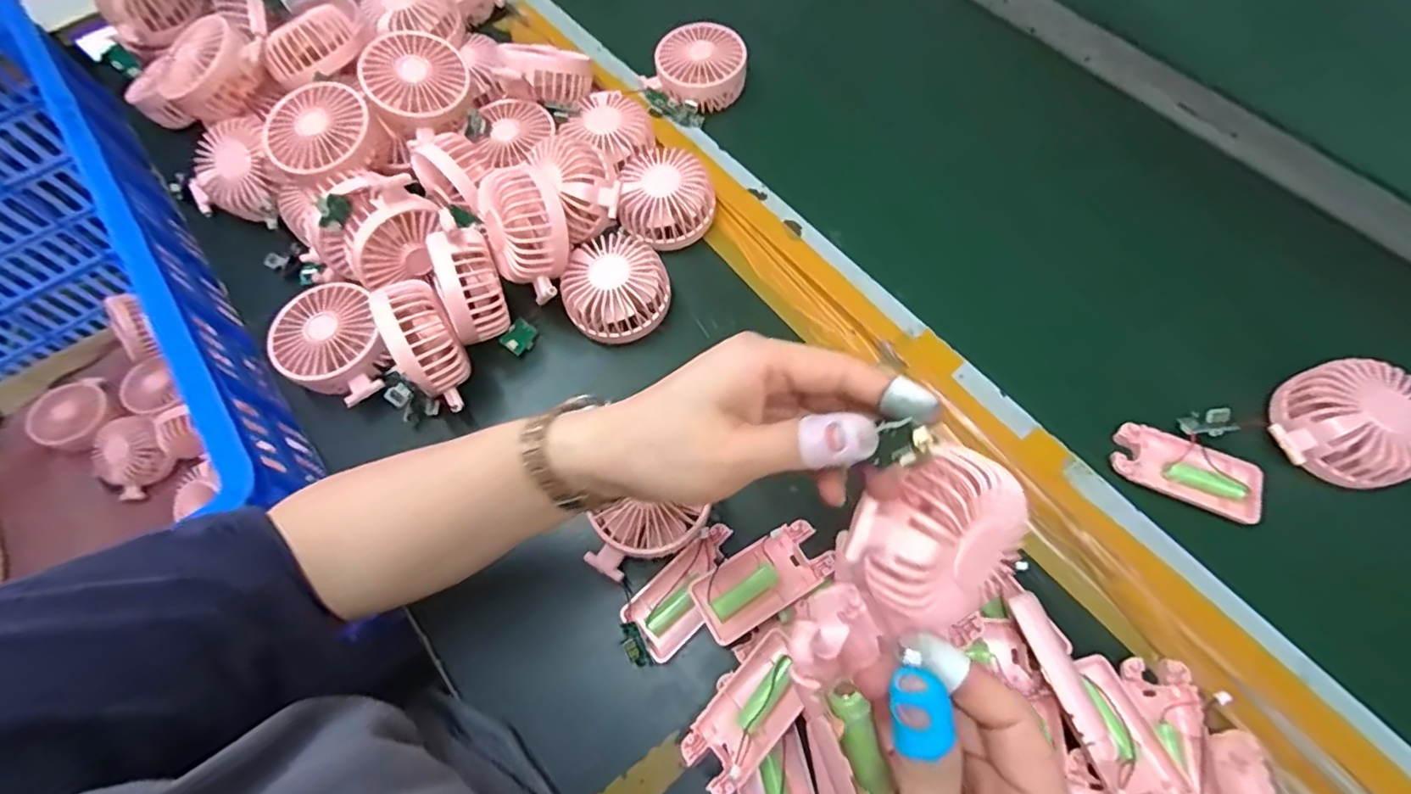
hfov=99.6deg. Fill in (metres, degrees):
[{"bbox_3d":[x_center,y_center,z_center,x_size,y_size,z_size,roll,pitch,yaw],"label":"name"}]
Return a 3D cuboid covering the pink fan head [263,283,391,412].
[{"bbox_3d":[-0.299,-0.046,0.483,0.096,0.035,0.085,27,71,14],"label":"pink fan head"}]

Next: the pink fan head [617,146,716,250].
[{"bbox_3d":[-0.034,-0.184,0.539,0.083,0.041,0.093,9,67,7],"label":"pink fan head"}]

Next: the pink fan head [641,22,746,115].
[{"bbox_3d":[-0.010,-0.334,0.604,0.099,0.041,0.099,-2,66,2],"label":"pink fan head"}]

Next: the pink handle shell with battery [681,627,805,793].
[{"bbox_3d":[0.027,0.195,0.370,0.091,0.026,0.046,-42,71,-14],"label":"pink handle shell with battery"}]

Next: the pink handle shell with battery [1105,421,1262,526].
[{"bbox_3d":[0.343,0.051,0.422,0.093,0.009,0.047,23,70,13],"label":"pink handle shell with battery"}]

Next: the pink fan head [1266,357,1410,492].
[{"bbox_3d":[0.455,0.020,0.420,0.094,0.036,0.086,-1,66,3],"label":"pink fan head"}]

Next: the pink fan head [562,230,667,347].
[{"bbox_3d":[-0.072,-0.094,0.496,0.083,0.039,0.086,-1,66,3],"label":"pink fan head"}]

